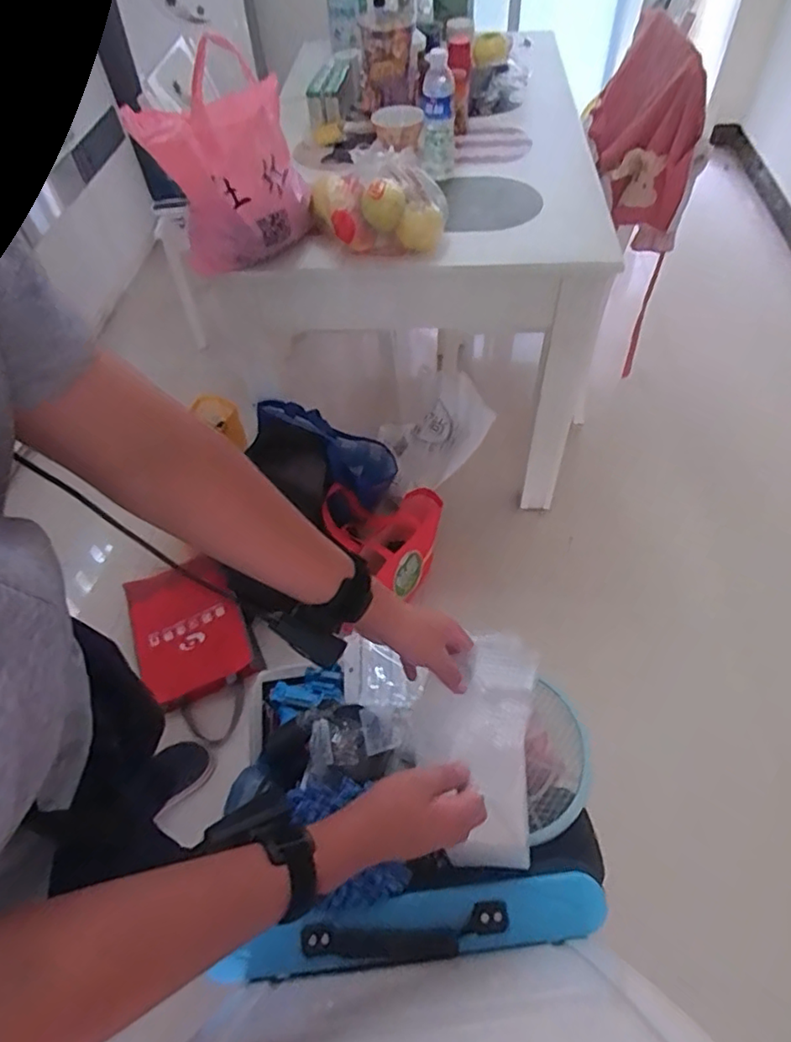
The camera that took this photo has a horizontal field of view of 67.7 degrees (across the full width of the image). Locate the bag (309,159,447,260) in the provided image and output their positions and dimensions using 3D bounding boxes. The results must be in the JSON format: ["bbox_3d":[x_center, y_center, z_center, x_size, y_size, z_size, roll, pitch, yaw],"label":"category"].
[{"bbox_3d":[-0.033,-0.590,1.121,0.247,0.121,0.157,-8,53,-2],"label":"bag"}]

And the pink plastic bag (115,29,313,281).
[{"bbox_3d":[-0.295,-0.606,1.046,0.261,0.256,0.152,-17,54,-8],"label":"pink plastic bag"}]

